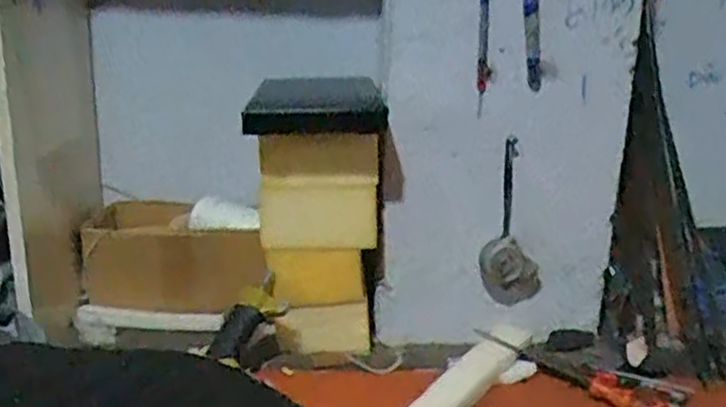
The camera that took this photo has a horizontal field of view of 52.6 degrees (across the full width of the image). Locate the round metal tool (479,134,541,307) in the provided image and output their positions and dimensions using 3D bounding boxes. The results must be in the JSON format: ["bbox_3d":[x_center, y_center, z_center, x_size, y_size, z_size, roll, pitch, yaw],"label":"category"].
[{"bbox_3d":[0.201,0.026,1.004,0.088,0.218,0.067,1,-10,-1],"label":"round metal tool"}]

